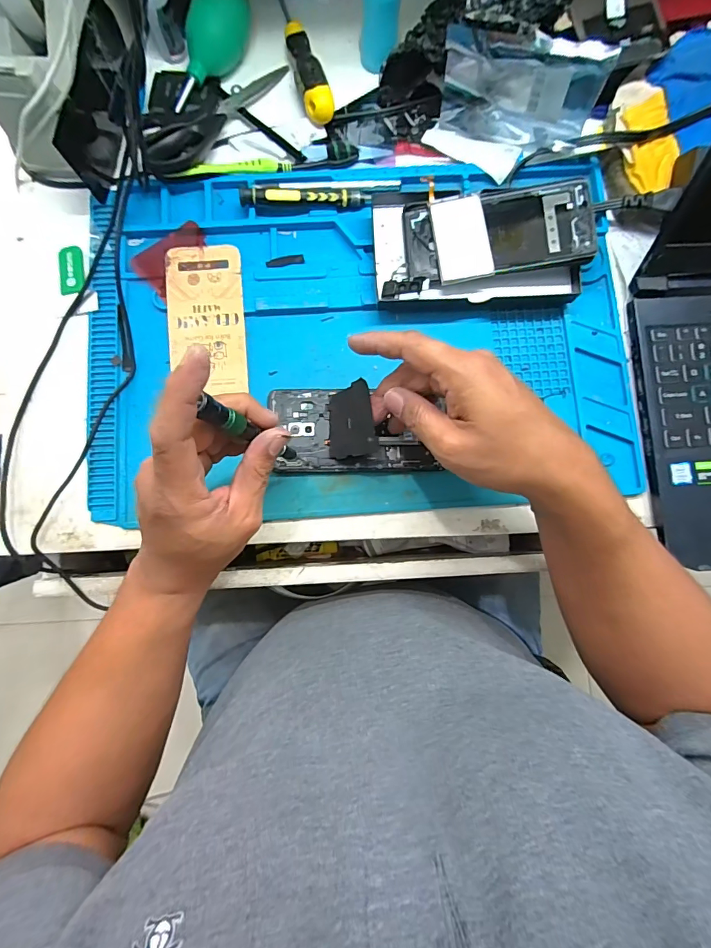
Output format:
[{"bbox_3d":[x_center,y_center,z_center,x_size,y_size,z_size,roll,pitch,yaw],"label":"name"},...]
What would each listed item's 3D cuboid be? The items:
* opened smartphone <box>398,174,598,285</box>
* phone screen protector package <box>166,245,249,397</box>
[{"bbox_3d":[0.123,-0.212,0.362,0.156,0.010,0.079,-8,83,5],"label":"opened smartphone"},{"bbox_3d":[-0.134,-0.138,0.372,0.068,0.009,0.136,-4,83,-1],"label":"phone screen protector package"}]

